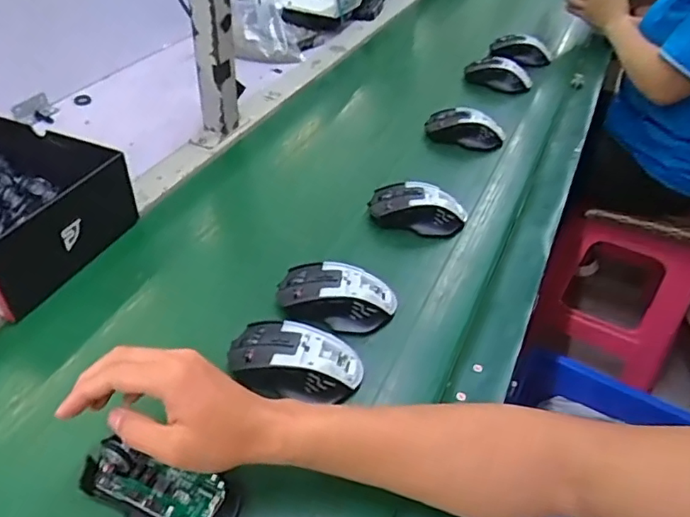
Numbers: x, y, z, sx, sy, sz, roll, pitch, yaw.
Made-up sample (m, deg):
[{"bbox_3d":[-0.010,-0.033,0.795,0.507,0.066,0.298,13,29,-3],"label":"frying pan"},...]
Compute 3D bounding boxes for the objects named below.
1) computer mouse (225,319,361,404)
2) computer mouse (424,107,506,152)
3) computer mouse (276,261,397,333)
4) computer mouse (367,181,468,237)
[{"bbox_3d":[-0.044,0.086,0.495,0.114,0.032,0.063,8,41,4],"label":"computer mouse"},{"bbox_3d":[0.177,-0.192,0.829,0.113,0.035,0.058,12,42,8],"label":"computer mouse"},{"bbox_3d":[-0.008,0.037,0.560,0.113,0.038,0.061,11,42,8],"label":"computer mouse"},{"bbox_3d":[0.089,-0.060,0.676,0.118,0.042,0.059,6,41,2],"label":"computer mouse"}]

